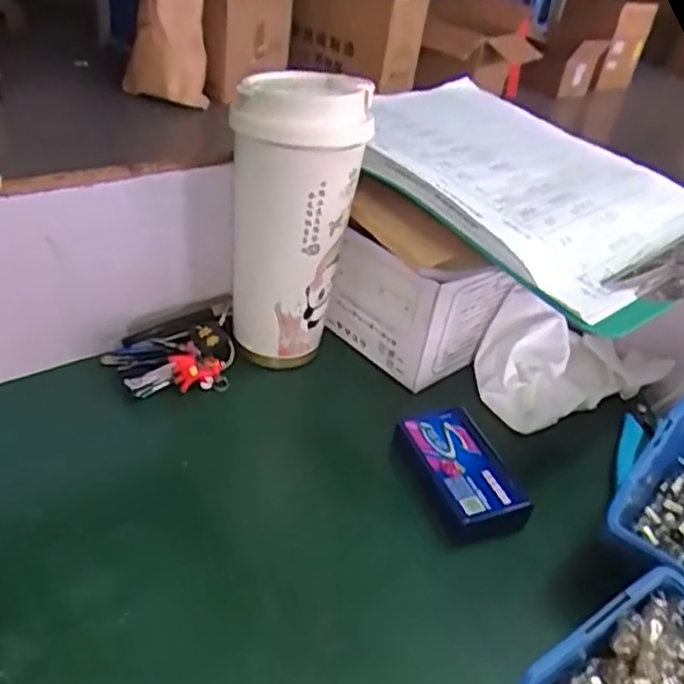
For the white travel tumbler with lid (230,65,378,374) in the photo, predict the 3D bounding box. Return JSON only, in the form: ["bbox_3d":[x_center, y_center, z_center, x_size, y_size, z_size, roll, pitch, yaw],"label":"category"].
[{"bbox_3d":[-0.032,-0.074,0.474,0.083,0.190,0.086,4,32,-6],"label":"white travel tumbler with lid"}]

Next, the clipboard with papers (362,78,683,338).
[{"bbox_3d":[0.132,-0.122,0.527,0.224,0.034,0.316,-17,39,-33],"label":"clipboard with papers"}]

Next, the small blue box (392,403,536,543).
[{"bbox_3d":[0.075,0.085,0.447,0.050,0.031,0.090,-6,34,-20],"label":"small blue box"}]

